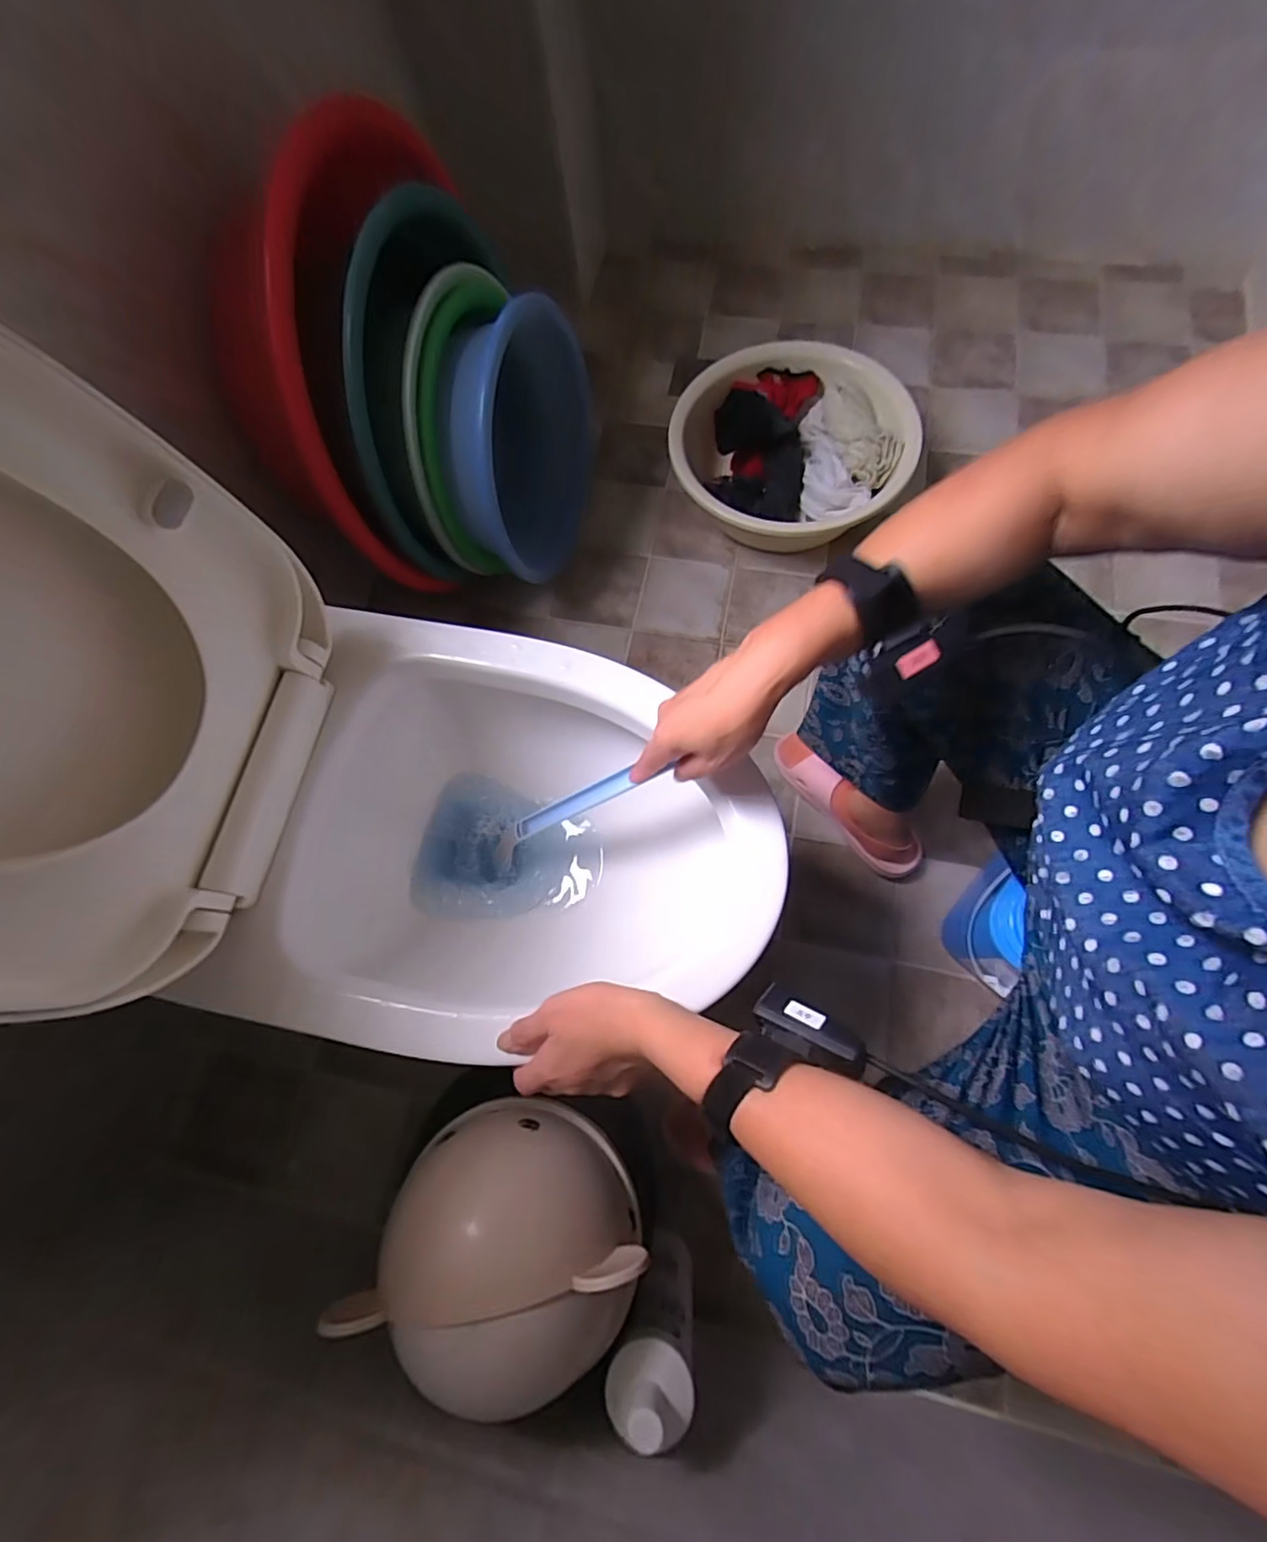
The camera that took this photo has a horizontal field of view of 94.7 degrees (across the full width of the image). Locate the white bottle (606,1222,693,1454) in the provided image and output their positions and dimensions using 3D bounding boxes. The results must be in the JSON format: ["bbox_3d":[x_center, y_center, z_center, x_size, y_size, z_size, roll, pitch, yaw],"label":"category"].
[{"bbox_3d":[0.024,0.544,0.576,0.071,0.256,0.069,17,74,10],"label":"white bottle"}]

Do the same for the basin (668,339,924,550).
[{"bbox_3d":[0.258,-0.528,0.963,0.368,0.139,0.352,-2,71,5],"label":"basin"}]

